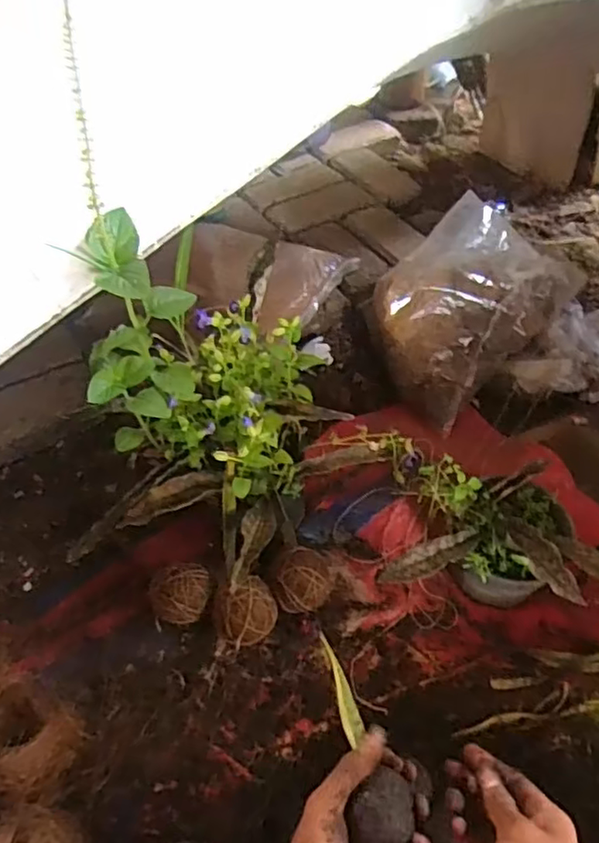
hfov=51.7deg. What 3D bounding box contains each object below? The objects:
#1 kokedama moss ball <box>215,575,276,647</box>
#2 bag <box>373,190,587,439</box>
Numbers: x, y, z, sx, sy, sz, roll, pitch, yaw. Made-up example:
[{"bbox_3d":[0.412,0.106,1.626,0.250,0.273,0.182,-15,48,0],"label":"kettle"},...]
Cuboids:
[{"bbox_3d":[-0.058,0.210,0.679,0.066,0.073,0.061,-2,48,2],"label":"kokedama moss ball"},{"bbox_3d":[0.246,-0.186,0.882,0.281,0.205,0.174,-37,55,-25],"label":"bag"}]

